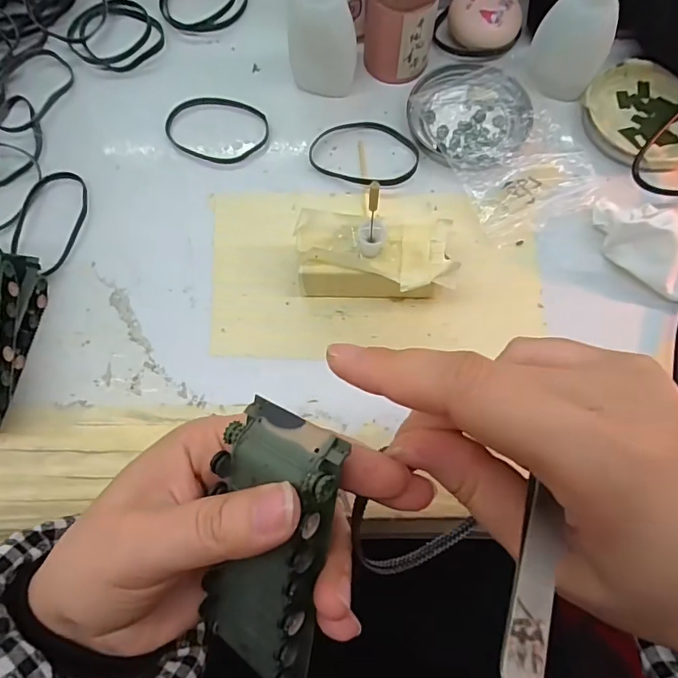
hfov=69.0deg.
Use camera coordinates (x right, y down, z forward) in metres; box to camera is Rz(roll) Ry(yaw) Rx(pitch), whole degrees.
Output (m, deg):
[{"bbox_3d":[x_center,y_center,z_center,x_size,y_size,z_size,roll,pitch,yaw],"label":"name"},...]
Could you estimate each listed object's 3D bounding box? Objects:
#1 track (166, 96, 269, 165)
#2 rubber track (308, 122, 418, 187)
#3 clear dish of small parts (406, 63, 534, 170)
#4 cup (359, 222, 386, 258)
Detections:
[{"bbox_3d":[-0.081,-0.141,0.329,0.067,0.005,0.049,17,75,6],"label":"track"},{"bbox_3d":[0.017,-0.122,0.320,0.070,0.004,0.046,14,74,6],"label":"rubber track"},{"bbox_3d":[0.086,-0.146,0.321,0.074,0.011,0.083,-21,74,-5],"label":"clear dish of small parts"},{"bbox_3d":[0.017,-0.052,0.257,0.013,0.017,0.011,28,73,7],"label":"cup"}]

